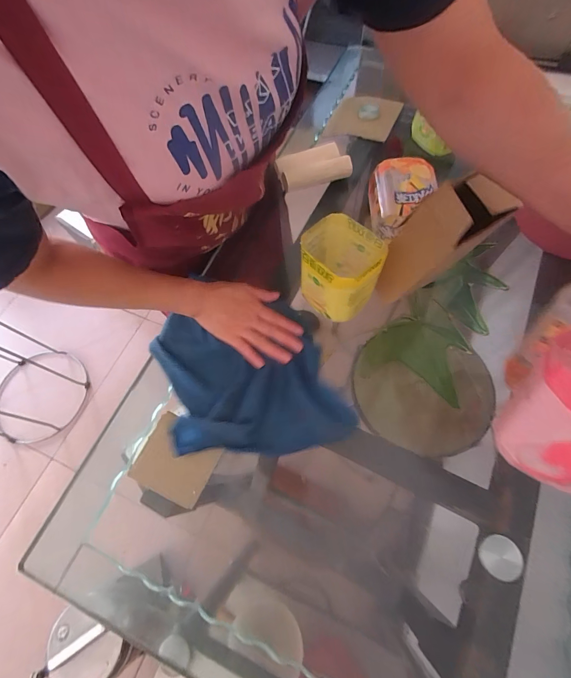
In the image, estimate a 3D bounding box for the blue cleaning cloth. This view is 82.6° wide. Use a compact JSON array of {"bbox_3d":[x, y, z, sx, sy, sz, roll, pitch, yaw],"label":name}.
[{"bbox_3d":[-0.060,0.049,0.454,0.219,0.028,0.248,-21,69,-6],"label":"blue cleaning cloth"}]

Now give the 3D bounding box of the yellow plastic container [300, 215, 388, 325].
[{"bbox_3d":[0.073,-0.096,0.454,0.100,0.105,0.093,33,72,17],"label":"yellow plastic container"}]

